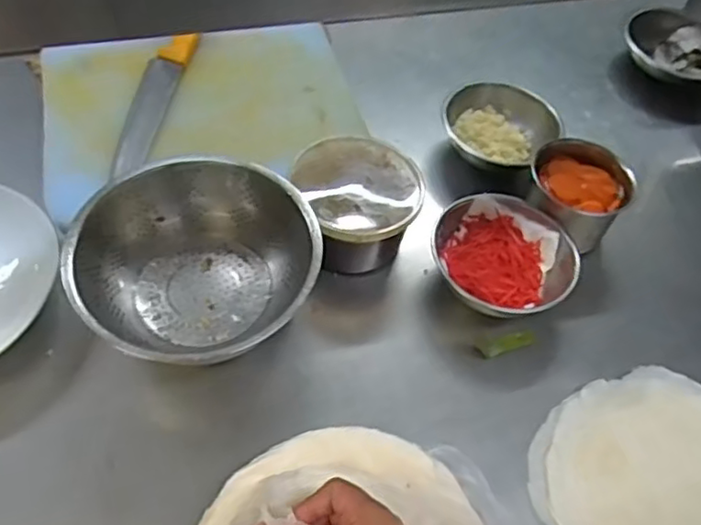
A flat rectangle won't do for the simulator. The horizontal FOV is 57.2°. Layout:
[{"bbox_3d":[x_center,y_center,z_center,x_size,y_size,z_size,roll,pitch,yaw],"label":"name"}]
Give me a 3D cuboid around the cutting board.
[{"bbox_3d":[-0.183,-0.197,0.819,0.385,0.027,0.305,-11,56,-13],"label":"cutting board"}]

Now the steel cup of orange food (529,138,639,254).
[{"bbox_3d":[0.263,-0.079,0.763,0.108,0.091,0.109,3,54,-4],"label":"steel cup of orange food"}]

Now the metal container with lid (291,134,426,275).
[{"bbox_3d":[0.009,-0.059,0.726,0.131,0.106,0.144,3,54,-4],"label":"metal container with lid"}]

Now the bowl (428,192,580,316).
[{"bbox_3d":[0.169,-0.006,0.726,0.152,0.053,0.138,0,54,-5],"label":"bowl"}]

